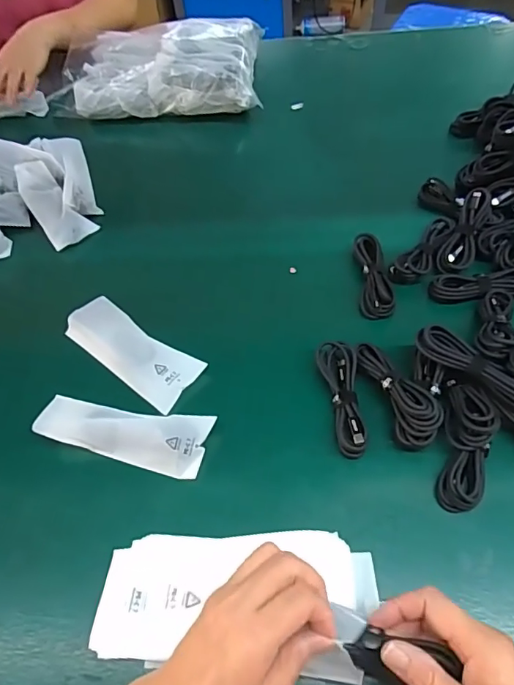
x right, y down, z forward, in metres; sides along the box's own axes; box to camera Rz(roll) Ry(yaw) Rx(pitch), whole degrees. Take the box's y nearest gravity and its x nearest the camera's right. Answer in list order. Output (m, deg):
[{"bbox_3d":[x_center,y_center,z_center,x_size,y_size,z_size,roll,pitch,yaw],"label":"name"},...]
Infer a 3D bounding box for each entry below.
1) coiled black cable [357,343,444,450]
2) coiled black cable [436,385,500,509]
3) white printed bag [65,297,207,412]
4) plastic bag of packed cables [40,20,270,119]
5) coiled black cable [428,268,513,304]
[{"bbox_3d":[0.131,0.041,0.437,0.039,0.028,0.109,-18,56,-6],"label":"coiled black cable"},{"bbox_3d":[0.183,0.089,0.409,0.038,0.030,0.109,11,58,14],"label":"coiled black cable"},{"bbox_3d":[-0.132,0.006,0.491,0.152,0.015,0.061,30,64,23],"label":"white printed bag"},{"bbox_3d":[-0.159,-0.446,0.761,0.314,0.068,0.179,-1,56,6],"label":"plastic bag of packed cables"},{"bbox_3d":[0.247,-0.060,0.520,0.106,0.028,0.029,-5,56,3],"label":"coiled black cable"}]

